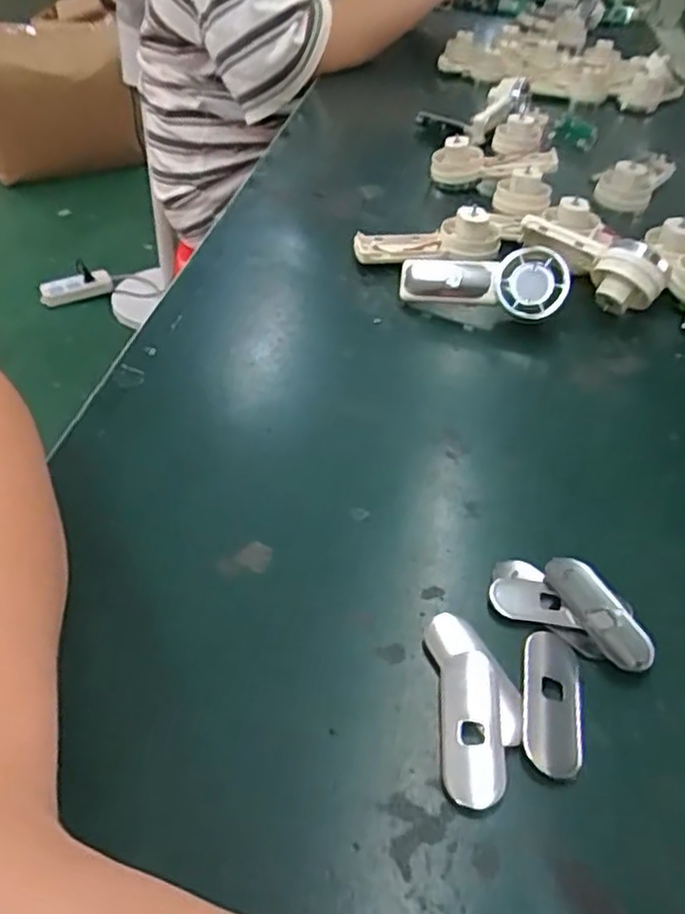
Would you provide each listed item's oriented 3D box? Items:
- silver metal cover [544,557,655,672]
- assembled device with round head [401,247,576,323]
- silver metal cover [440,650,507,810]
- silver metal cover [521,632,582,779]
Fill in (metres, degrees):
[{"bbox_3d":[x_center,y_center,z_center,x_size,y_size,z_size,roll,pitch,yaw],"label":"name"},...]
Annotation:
[{"bbox_3d":[0.094,0.056,0.260,0.017,0.006,0.049,-16,45,-20],"label":"silver metal cover"},{"bbox_3d":[0.082,-0.101,0.416,0.096,0.034,0.025,7,40,24],"label":"assembled device with round head"},{"bbox_3d":[0.042,0.086,0.229,0.019,0.006,0.050,4,42,1],"label":"silver metal cover"},{"bbox_3d":[0.070,0.079,0.234,0.019,0.004,0.050,9,42,7],"label":"silver metal cover"}]

